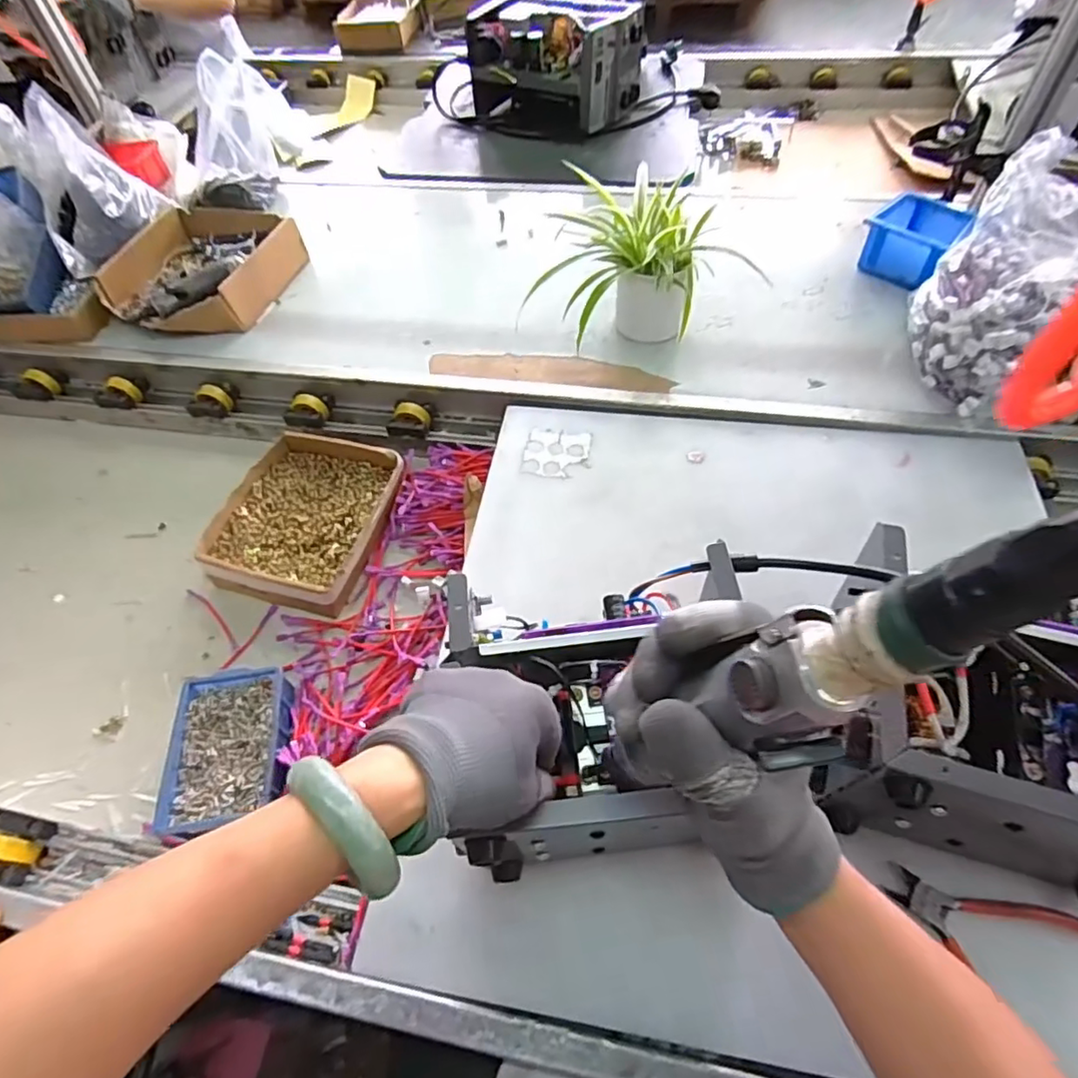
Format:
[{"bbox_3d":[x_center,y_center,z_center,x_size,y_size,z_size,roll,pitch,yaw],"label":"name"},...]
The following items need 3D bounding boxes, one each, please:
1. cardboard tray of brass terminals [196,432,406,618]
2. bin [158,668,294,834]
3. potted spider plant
[{"bbox_3d":[-0.289,-0.029,0.742,0.204,0.041,0.227,14,58,13],"label":"cardboard tray of brass terminals"},{"bbox_3d":[-0.295,0.205,0.581,0.106,0.050,0.151,-9,55,-2],"label":"bin"},{"bbox_3d":[0.115,-0.348,0.755,0.182,0.180,0.219,37,65,25],"label":"potted spider plant"}]

